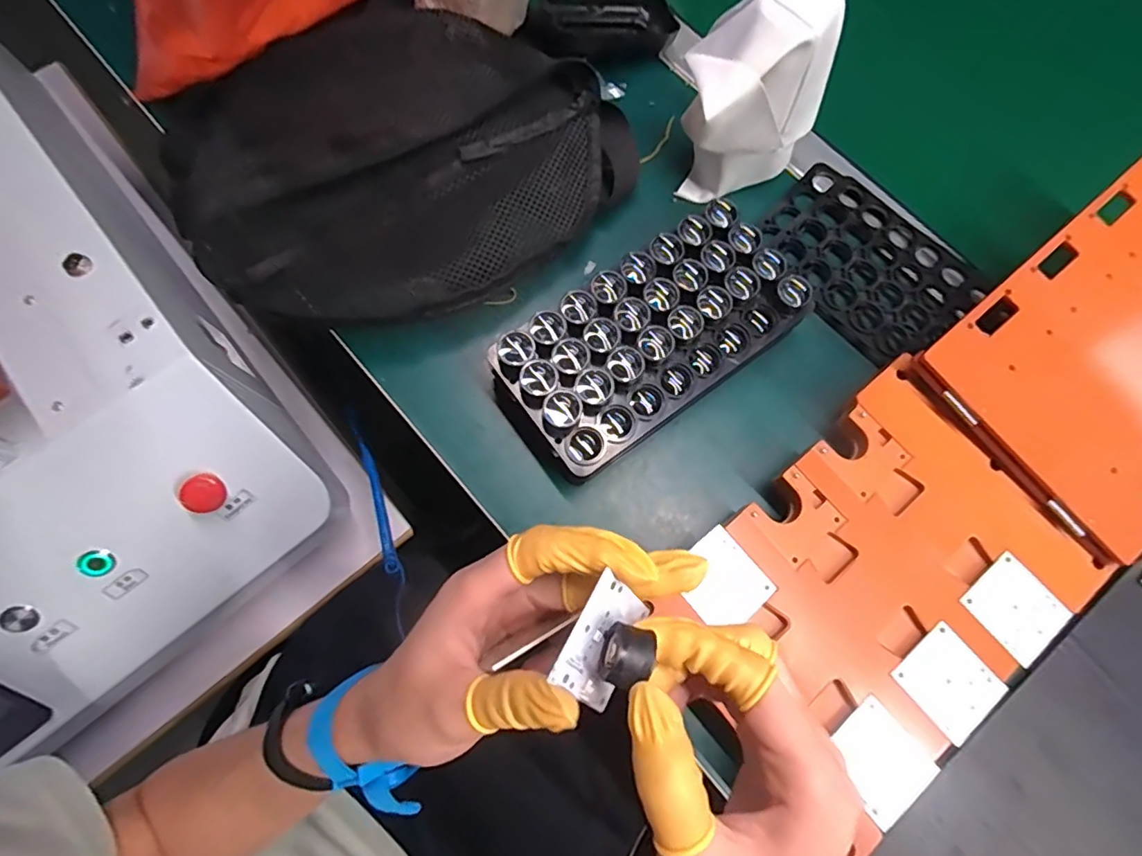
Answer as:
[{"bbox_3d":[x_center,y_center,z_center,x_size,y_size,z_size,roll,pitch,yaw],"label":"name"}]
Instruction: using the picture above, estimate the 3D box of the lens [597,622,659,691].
[{"bbox_3d":[0.019,0.081,0.196,0.016,0.017,0.020,19,75,4],"label":"lens"}]

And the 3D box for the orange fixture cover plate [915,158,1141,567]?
[{"bbox_3d":[0.348,-0.053,0.338,0.233,0.017,0.158,-39,78,-10],"label":"orange fixture cover plate"}]

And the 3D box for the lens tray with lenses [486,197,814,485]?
[{"bbox_3d":[0.051,-0.056,0.358,0.189,0.052,0.096,-36,78,-10],"label":"lens tray with lenses"}]

